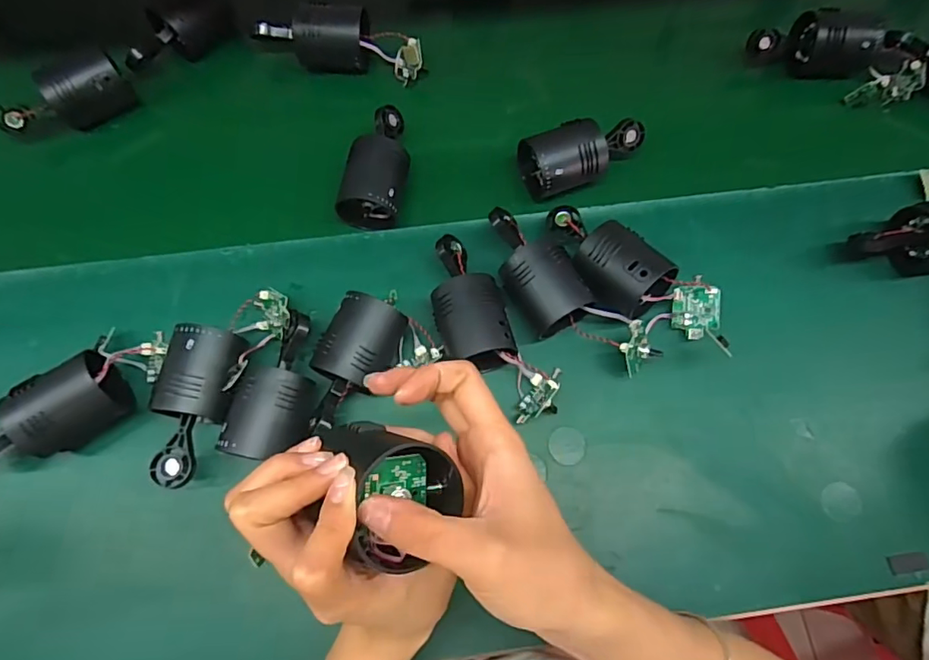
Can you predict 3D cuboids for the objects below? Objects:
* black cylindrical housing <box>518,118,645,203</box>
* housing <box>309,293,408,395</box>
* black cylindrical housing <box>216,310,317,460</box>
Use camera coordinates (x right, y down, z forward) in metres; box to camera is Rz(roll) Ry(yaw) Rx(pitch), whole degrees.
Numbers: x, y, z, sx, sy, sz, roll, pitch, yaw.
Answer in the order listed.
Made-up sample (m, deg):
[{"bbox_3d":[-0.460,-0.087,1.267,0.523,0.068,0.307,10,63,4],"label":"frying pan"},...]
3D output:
[{"bbox_3d":[0.113,-0.160,0.488,0.115,0.047,0.053,-19,71,-6],"label":"black cylindrical housing"},{"bbox_3d":[-0.080,0.012,0.419,0.053,0.054,0.072,17,72,7],"label":"housing"},{"bbox_3d":[-0.142,0.044,0.408,0.056,0.053,0.115,5,71,3],"label":"black cylindrical housing"}]

